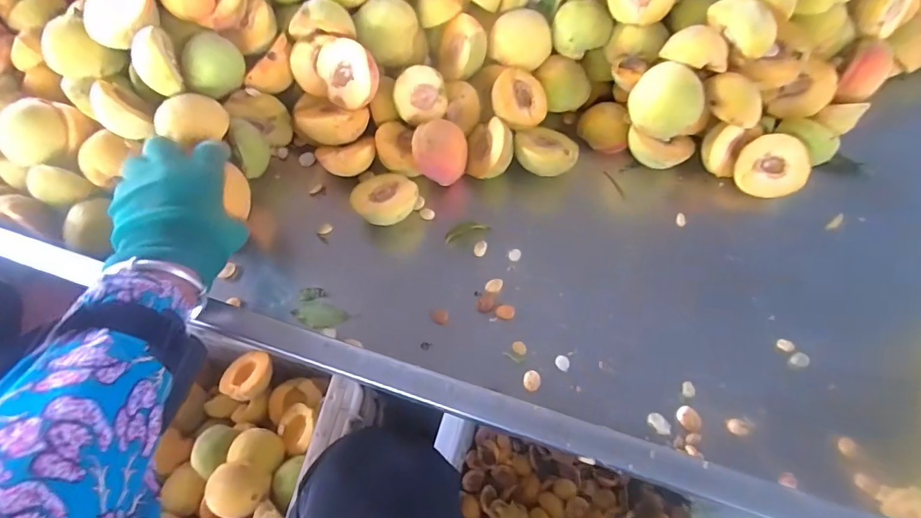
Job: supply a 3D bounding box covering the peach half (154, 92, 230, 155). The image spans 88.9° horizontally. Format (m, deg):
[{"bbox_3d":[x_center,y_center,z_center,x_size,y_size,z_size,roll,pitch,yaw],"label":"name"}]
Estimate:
[{"bbox_3d":[-0.248,-0.127,0.434,0.058,0.029,0.045,-38,108,-39],"label":"peach half"}]

